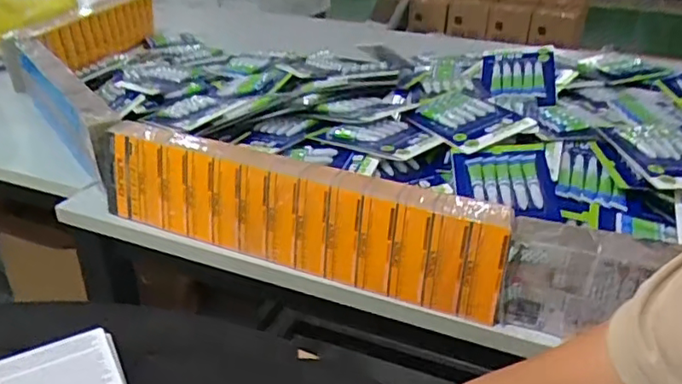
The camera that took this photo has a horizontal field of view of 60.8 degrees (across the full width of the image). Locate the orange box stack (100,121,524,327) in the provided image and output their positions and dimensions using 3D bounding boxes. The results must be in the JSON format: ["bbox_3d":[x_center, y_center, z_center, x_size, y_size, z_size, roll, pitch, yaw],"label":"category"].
[{"bbox_3d":[-0.063,0.021,0.690,0.513,0.124,0.060,14,30,19],"label":"orange box stack"}]

